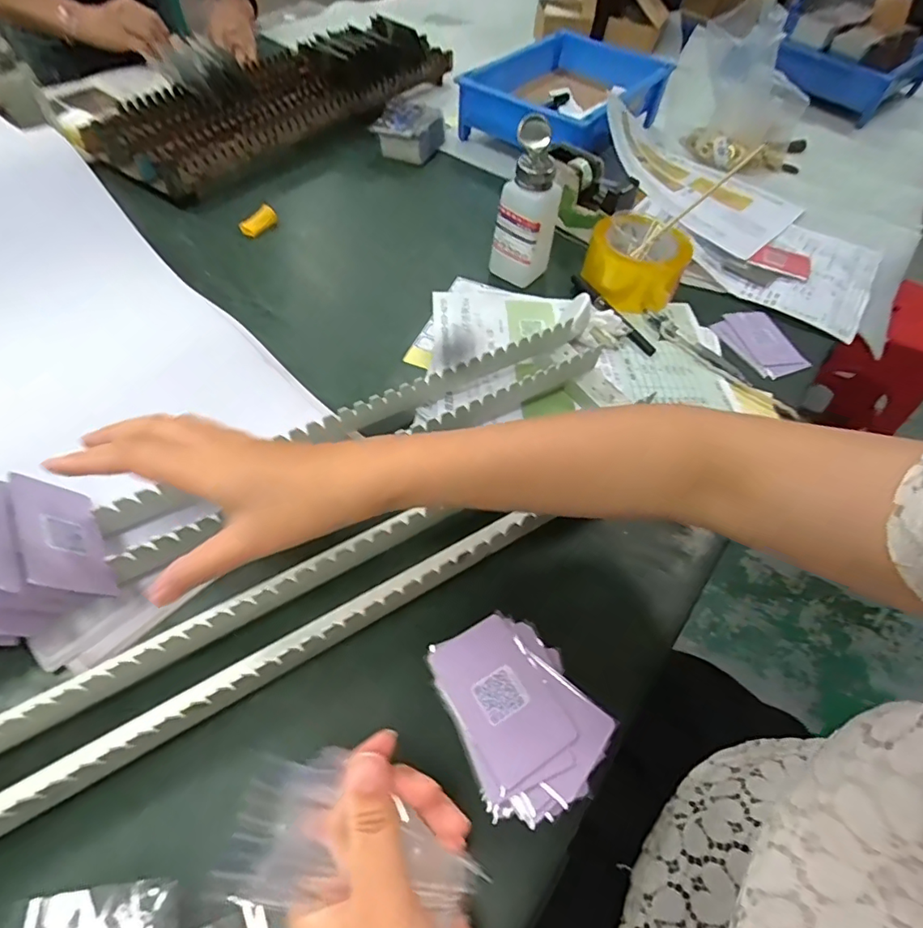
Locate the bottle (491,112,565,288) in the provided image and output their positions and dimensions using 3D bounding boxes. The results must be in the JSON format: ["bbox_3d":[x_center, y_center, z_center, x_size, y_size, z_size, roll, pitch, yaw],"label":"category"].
[{"bbox_3d":[0.071,-0.271,0.561,0.064,0.148,0.056,35,58,18],"label":"bottle"}]

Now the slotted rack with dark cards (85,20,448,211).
[{"bbox_3d":[-0.259,-0.557,0.765,0.207,0.084,0.544,33,57,16],"label":"slotted rack with dark cards"}]

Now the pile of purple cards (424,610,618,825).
[{"bbox_3d":[0.035,0.153,0.326,0.083,0.038,0.108,-25,60,-21],"label":"pile of purple cards"}]

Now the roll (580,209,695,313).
[{"bbox_3d":[0.196,-0.225,0.596,0.093,0.080,0.093,-1,52,1],"label":"roll"}]

